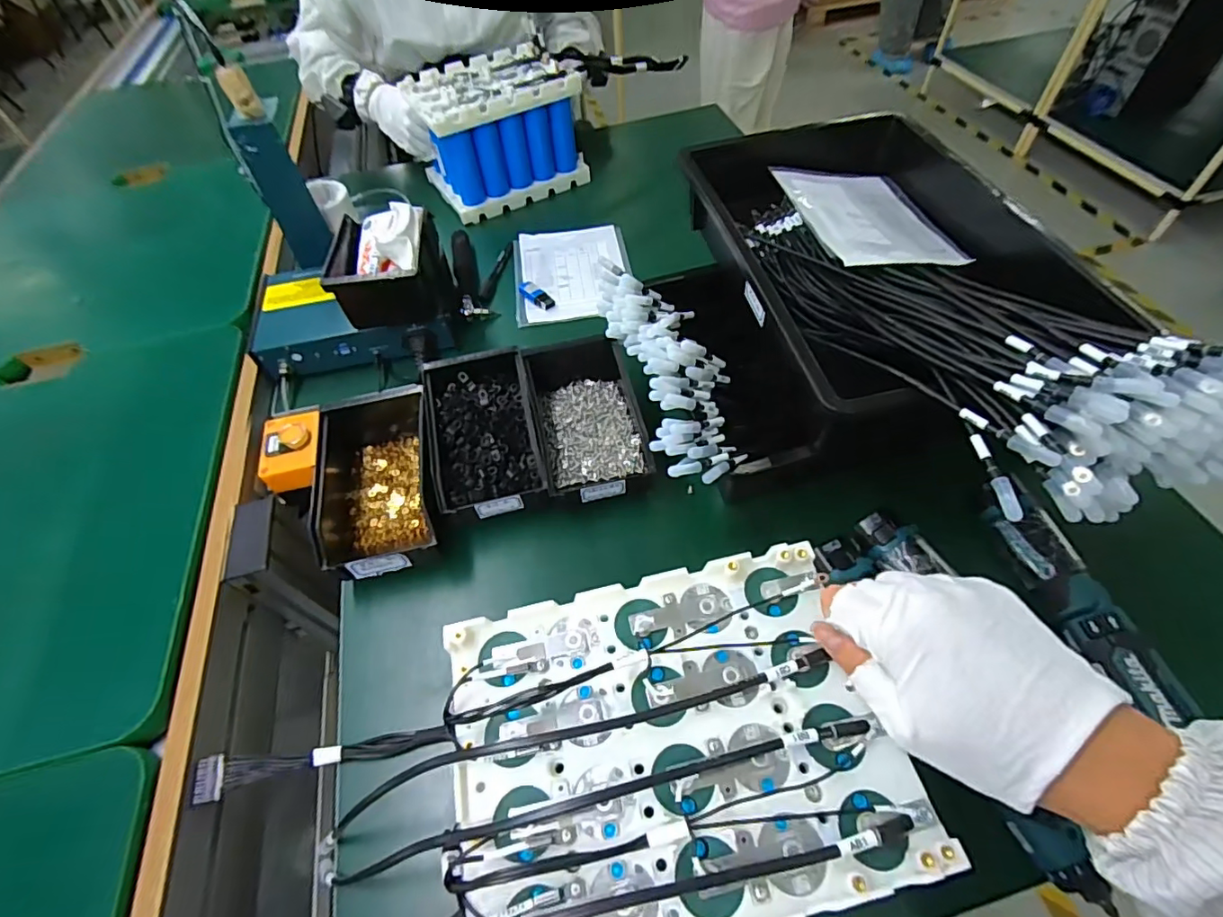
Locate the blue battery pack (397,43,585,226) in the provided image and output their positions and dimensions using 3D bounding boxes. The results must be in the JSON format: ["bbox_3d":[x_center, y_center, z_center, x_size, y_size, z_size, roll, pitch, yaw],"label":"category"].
[{"bbox_3d":[-0.183,-0.524,0.879,0.230,0.151,0.174,-27,57,-14],"label":"blue battery pack"}]

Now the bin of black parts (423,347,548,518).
[{"bbox_3d":[-0.128,-0.030,0.560,0.103,0.063,0.184,-14,54,-5],"label":"bin of black parts"}]

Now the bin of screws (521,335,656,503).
[{"bbox_3d":[-0.030,-0.058,0.572,0.104,0.061,0.216,-12,54,-4],"label":"bin of screws"}]

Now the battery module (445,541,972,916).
[{"bbox_3d":[0.031,0.148,0.293,0.228,0.019,0.174,-13,54,-5],"label":"battery module"}]

